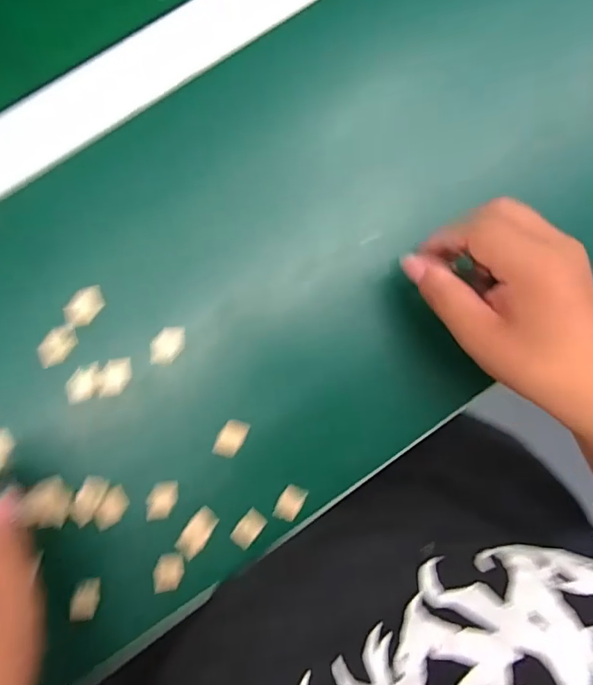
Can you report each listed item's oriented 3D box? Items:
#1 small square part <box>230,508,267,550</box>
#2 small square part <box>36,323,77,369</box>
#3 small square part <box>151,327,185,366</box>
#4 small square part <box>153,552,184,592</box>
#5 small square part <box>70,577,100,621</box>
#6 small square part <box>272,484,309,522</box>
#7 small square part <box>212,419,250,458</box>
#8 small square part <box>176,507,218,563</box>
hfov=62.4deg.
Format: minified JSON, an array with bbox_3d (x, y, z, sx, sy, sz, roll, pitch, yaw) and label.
[{"bbox_3d":[-0.033,0.131,0.342,0.016,0.004,0.026,42,86,-5],"label":"small square part"},{"bbox_3d":[-0.158,0.002,0.325,0.016,0.008,0.031,34,87,-6],"label":"small square part"},{"bbox_3d":[-0.088,0.002,0.336,0.021,0.007,0.026,4,91,-6],"label":"small square part"},{"bbox_3d":[-0.088,0.158,0.337,0.019,0.004,0.025,-3,91,-6],"label":"small square part"},{"bbox_3d":[-0.143,0.175,0.332,0.016,0.006,0.028,10,90,-6],"label":"small square part"},{"bbox_3d":[-0.005,0.114,0.350,0.018,0.009,0.025,26,88,-6],"label":"small square part"},{"bbox_3d":[-0.045,0.067,0.340,0.017,0.005,0.026,25,88,-6],"label":"small square part"},{"bbox_3d":[-0.068,0.132,0.338,0.018,0.004,0.036,36,87,-6],"label":"small square part"}]

